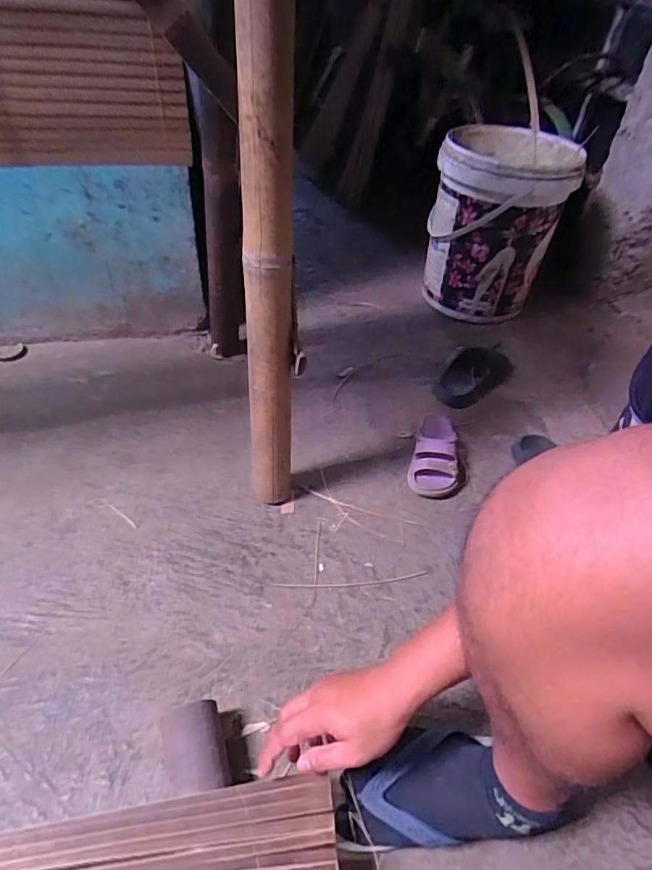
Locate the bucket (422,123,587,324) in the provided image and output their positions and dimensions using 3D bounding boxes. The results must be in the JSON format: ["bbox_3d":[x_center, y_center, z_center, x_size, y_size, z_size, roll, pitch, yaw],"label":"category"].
[{"bbox_3d":[0.425,-0.526,1.279,0.302,0.403,0.365,21,48,14],"label":"bucket"}]

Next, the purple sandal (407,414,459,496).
[{"bbox_3d":[0.202,0.027,0.915,0.086,0.061,0.198,15,47,8],"label":"purple sandal"}]

